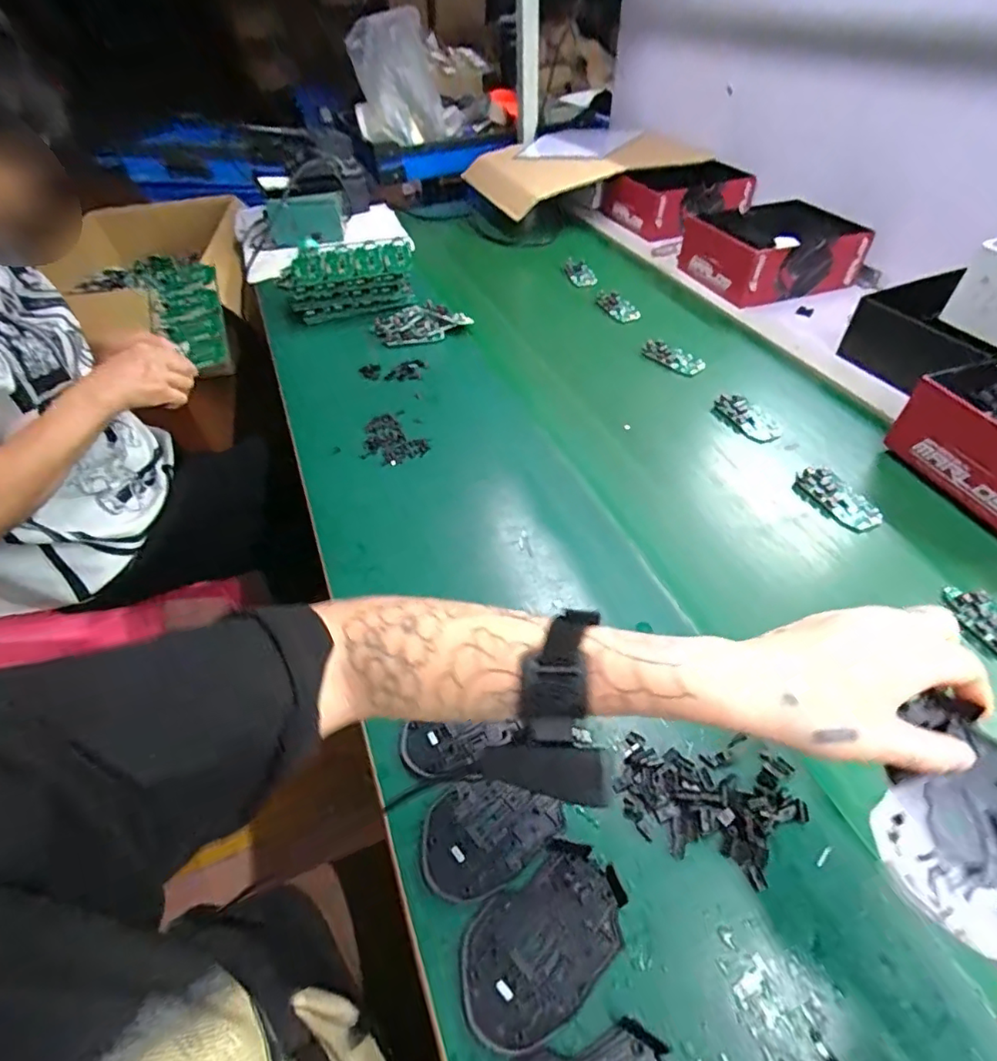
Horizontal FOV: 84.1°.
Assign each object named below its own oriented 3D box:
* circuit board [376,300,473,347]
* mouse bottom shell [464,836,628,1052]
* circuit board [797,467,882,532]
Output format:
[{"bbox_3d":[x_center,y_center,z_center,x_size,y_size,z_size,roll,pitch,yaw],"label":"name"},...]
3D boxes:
[{"bbox_3d":[-0.126,-0.340,0.900,0.146,0.029,0.101,-13,47,-9],"label":"circuit board"},{"bbox_3d":[0.028,0.257,0.348,0.113,0.008,0.071,-31,53,-24],"label":"mouse bottom shell"},{"bbox_3d":[0.371,-0.036,0.603,0.043,0.015,0.090,-25,50,-19],"label":"circuit board"}]

